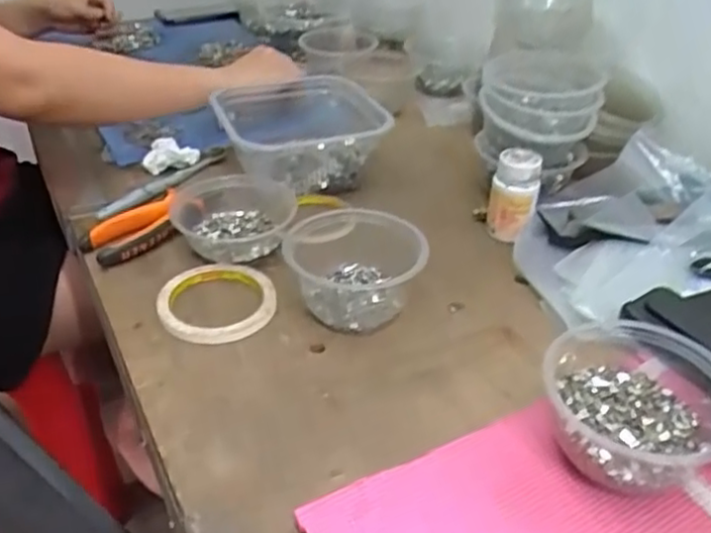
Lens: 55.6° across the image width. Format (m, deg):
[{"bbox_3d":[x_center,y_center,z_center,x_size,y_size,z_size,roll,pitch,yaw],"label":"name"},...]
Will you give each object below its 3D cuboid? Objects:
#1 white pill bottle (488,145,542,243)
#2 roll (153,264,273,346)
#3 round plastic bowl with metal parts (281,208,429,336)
[{"bbox_3d":[0.154,-0.068,0.656,0.044,0.080,0.048,9,36,12],"label":"white pill bottle"},{"bbox_3d":[-0.118,0.029,0.575,0.095,0.014,0.096,1,36,-1],"label":"roll"},{"bbox_3d":[0.000,-0.004,0.584,0.117,0.062,0.126,3,35,4],"label":"round plastic bowl with metal parts"}]

